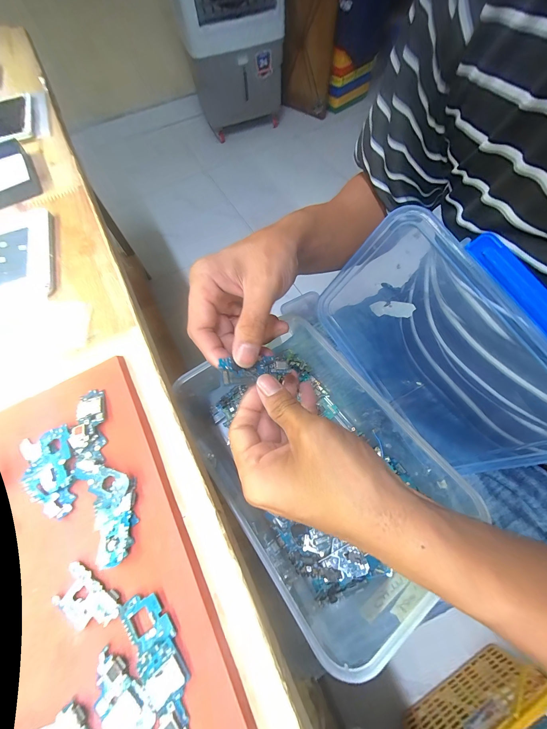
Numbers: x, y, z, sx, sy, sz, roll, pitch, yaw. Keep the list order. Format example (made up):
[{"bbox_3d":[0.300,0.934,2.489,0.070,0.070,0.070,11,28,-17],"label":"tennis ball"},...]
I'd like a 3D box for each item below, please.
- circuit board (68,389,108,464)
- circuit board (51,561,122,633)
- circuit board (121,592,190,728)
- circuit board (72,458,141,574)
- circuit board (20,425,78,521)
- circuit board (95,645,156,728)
[{"bbox_3d":[-0.131,0.043,0.188,0.020,0.008,0.054,-15,66,-7],"label":"circuit board"},{"bbox_3d":[-0.105,0.132,0.147,0.038,0.004,0.021,25,67,12],"label":"circuit board"},{"bbox_3d":[-0.059,0.153,0.136,0.020,0.006,0.062,-30,68,-13],"label":"circuit board"},{"bbox_3d":[-0.103,0.087,0.167,0.030,0.007,0.065,-30,68,-13],"label":"circuit board"},{"bbox_3d":[-0.149,0.072,0.176,0.031,0.005,0.059,-26,67,-11],"label":"circuit board"},{"bbox_3d":[-0.076,0.167,0.131,0.042,0.004,0.021,34,70,15],"label":"circuit board"}]

